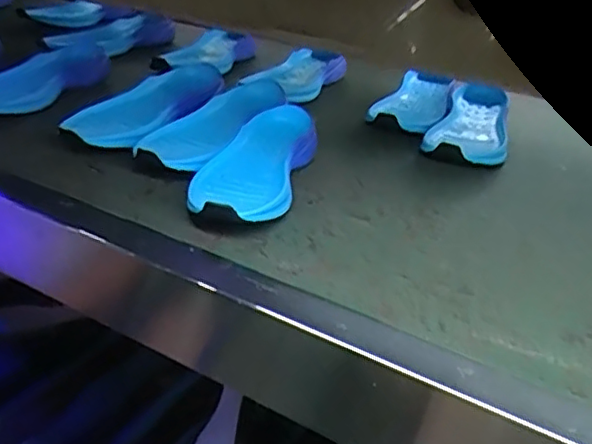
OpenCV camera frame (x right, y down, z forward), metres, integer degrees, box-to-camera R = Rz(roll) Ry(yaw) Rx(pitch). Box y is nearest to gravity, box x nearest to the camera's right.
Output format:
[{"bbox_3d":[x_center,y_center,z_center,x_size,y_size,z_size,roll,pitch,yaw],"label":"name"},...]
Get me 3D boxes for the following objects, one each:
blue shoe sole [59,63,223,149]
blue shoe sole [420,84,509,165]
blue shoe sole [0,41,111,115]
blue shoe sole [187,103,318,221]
[{"bbox_3d":[-0.184,-0.147,0.768,0.114,0.043,0.256,15,30,19],"label":"blue shoe sole"},{"bbox_3d":[0.237,-0.125,0.814,0.093,0.039,0.272,16,31,19],"label":"blue shoe sole"},{"bbox_3d":[-0.346,-0.210,0.865,0.094,0.034,0.258,22,30,24],"label":"blue shoe sole"},{"bbox_3d":[-0.042,-0.065,0.647,0.099,0.042,0.230,9,29,10],"label":"blue shoe sole"}]

